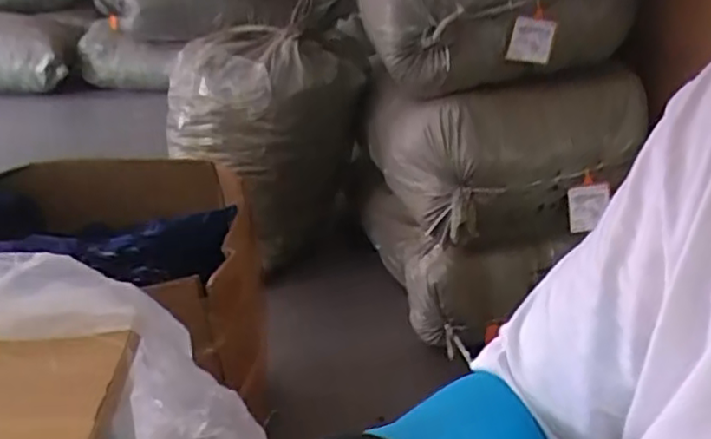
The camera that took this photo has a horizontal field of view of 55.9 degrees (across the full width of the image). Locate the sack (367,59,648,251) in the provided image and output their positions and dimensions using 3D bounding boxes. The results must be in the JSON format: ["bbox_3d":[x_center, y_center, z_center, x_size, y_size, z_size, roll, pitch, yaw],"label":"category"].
[{"bbox_3d":[0.304,-0.146,1.358,0.489,0.348,0.354,-4,29,-9],"label":"sack"}]

